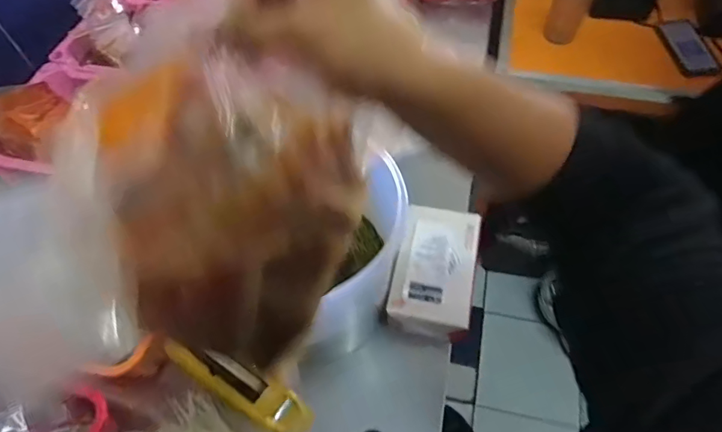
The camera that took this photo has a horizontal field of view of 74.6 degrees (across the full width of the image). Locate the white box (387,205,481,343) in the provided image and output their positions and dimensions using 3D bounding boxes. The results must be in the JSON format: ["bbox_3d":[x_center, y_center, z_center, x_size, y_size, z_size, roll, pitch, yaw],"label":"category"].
[{"bbox_3d":[0.108,0.080,0.683,0.108,0.058,0.180,10,57,10],"label":"white box"}]

